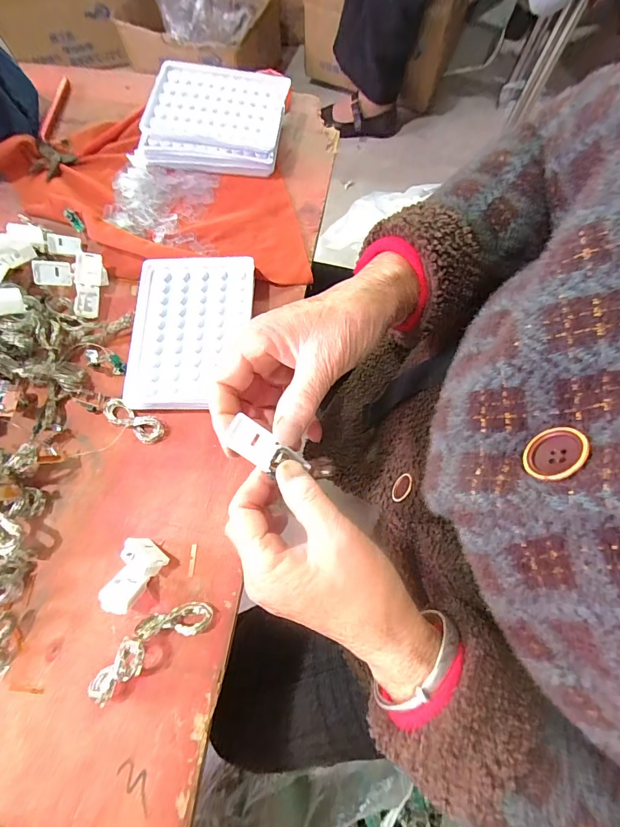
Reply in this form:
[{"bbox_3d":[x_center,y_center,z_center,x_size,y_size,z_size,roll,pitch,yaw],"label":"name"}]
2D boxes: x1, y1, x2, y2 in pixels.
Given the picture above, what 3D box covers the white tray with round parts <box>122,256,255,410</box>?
[{"bbox_3d":[-0.097,-0.067,0.320,0.093,0.023,0.133,2,72,0],"label":"white tray with round parts"}]

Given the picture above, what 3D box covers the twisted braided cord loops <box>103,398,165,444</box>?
[{"bbox_3d":[-0.140,0.005,0.302,0.054,0.011,0.020,27,74,8],"label":"twisted braided cord loops"}]

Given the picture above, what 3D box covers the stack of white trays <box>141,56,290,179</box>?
[{"bbox_3d":[-0.095,-0.293,0.386,0.133,0.038,0.100,5,72,1],"label":"stack of white trays"}]

